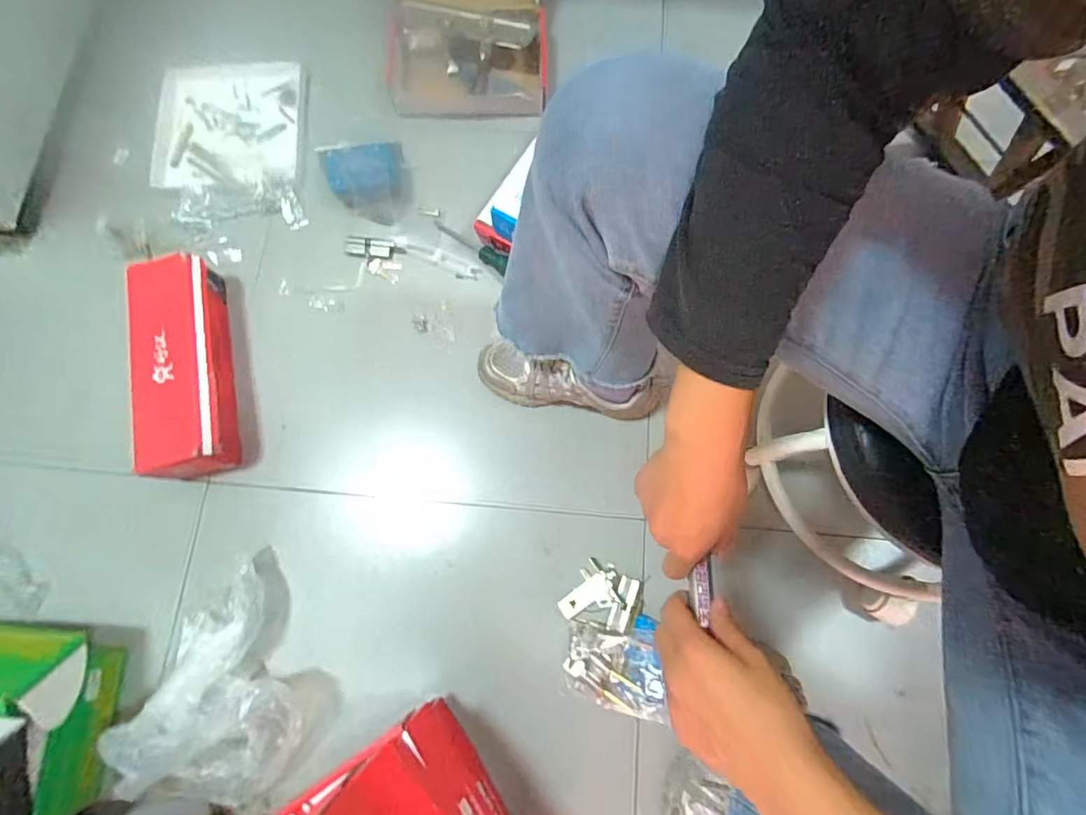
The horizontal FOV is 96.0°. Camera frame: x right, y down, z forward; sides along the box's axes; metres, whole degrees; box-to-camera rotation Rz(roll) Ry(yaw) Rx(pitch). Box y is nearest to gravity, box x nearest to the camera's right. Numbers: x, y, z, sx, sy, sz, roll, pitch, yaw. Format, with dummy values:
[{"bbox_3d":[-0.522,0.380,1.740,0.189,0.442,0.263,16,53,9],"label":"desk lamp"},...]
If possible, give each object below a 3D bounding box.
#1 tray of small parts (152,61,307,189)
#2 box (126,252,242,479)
[{"bbox_3d":[-0.513,-0.467,0.803,0.231,0.025,0.233,1,77,1],"label":"tray of small parts"},{"bbox_3d":[-0.483,-0.058,0.663,0.105,0.088,0.294,-12,77,-2],"label":"box"}]

